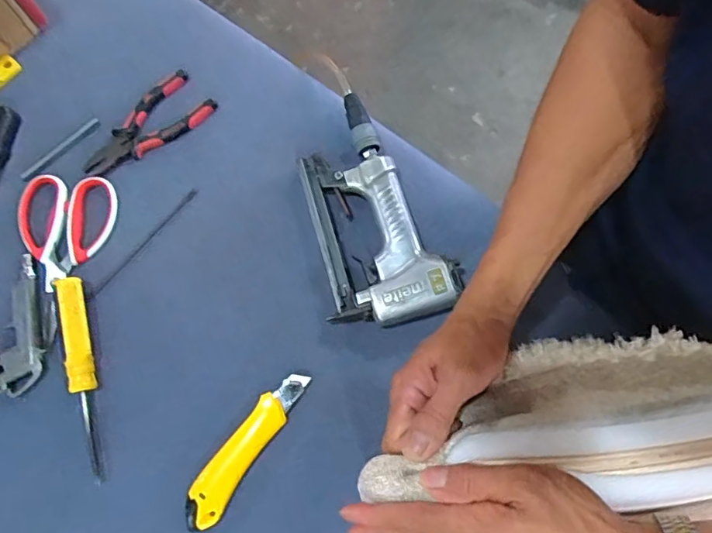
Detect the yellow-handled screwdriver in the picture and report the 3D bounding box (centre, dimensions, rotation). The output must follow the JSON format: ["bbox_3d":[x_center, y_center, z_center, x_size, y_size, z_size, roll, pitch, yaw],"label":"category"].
[{"bbox_3d":[-0.268,0.107,0.510,0.023,0.023,0.197,-14,77,-3],"label":"yellow-handled screwdriver"}]

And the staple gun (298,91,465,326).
[{"bbox_3d":[0.013,-0.069,0.537,0.123,0.041,0.258,-11,77,-2],"label":"staple gun"}]

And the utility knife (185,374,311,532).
[{"bbox_3d":[-0.106,0.171,0.493,0.036,0.010,0.164,34,79,8],"label":"utility knife"}]

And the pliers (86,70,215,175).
[{"bbox_3d":[-0.236,-0.158,0.578,0.150,0.010,0.064,-35,79,-7],"label":"pliers"}]

